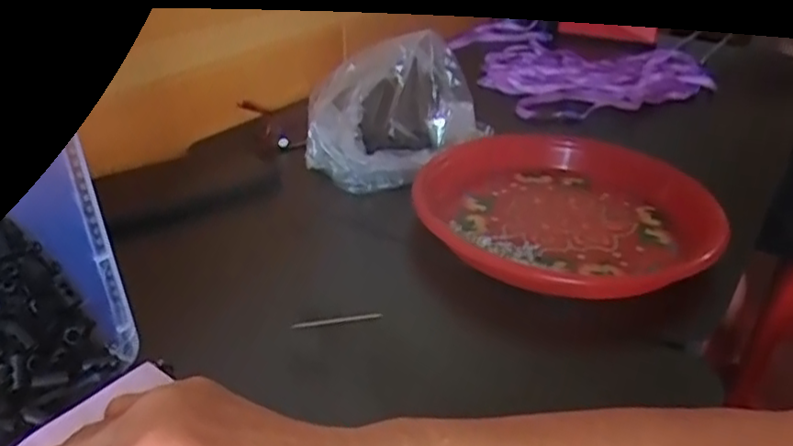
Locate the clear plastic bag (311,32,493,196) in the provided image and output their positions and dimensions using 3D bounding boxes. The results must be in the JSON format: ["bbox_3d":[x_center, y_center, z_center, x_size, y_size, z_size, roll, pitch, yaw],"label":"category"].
[{"bbox_3d":[-0.011,-0.099,0.594,0.144,0.104,0.085,-21,38,-35],"label":"clear plastic bag"}]

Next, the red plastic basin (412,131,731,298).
[{"bbox_3d":[0.129,-0.012,0.536,0.210,0.047,0.204,2,30,-1],"label":"red plastic basin"}]

